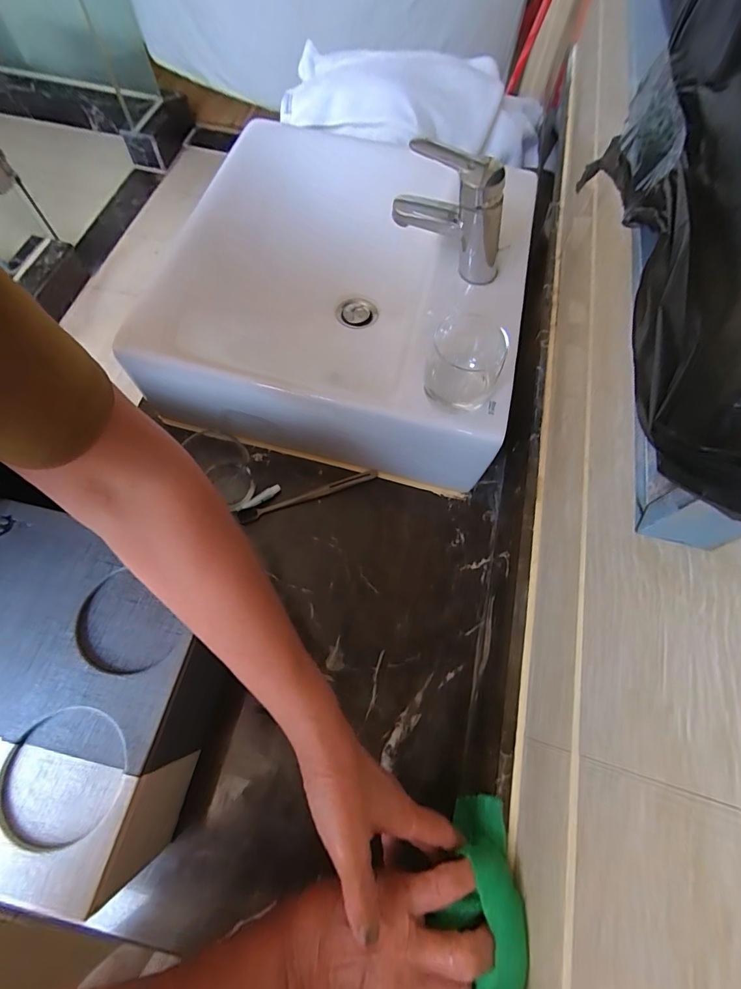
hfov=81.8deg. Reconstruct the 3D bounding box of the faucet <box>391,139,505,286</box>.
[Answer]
[{"bbox_3d":[0.096,-0.320,0.508,0.133,0.131,0.048,24,68,8],"label":"faucet"}]

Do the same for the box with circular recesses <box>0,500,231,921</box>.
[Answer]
[{"bbox_3d":[-0.263,0.169,0.395,0.251,0.148,0.250,15,67,4],"label":"box with circular recesses"}]

